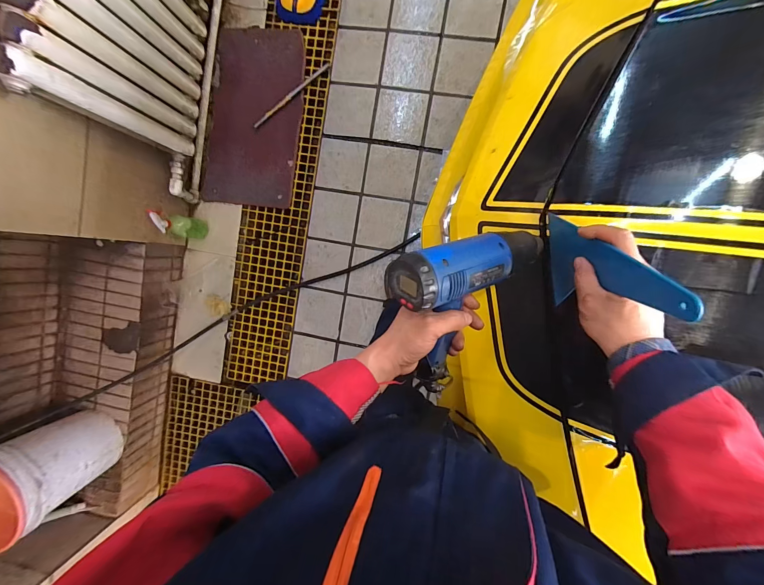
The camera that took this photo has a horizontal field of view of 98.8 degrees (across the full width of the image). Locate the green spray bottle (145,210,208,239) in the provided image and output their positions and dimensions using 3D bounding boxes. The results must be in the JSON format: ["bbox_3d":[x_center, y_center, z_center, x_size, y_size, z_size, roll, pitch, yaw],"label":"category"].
[{"bbox_3d":[-0.811,-0.267,1.317,0.087,0.243,0.090,9,96,5],"label":"green spray bottle"}]

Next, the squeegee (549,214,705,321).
[{"bbox_3d":[0.256,-0.019,0.384,0.014,0.274,0.117,-2,106,6],"label":"squeegee"}]

